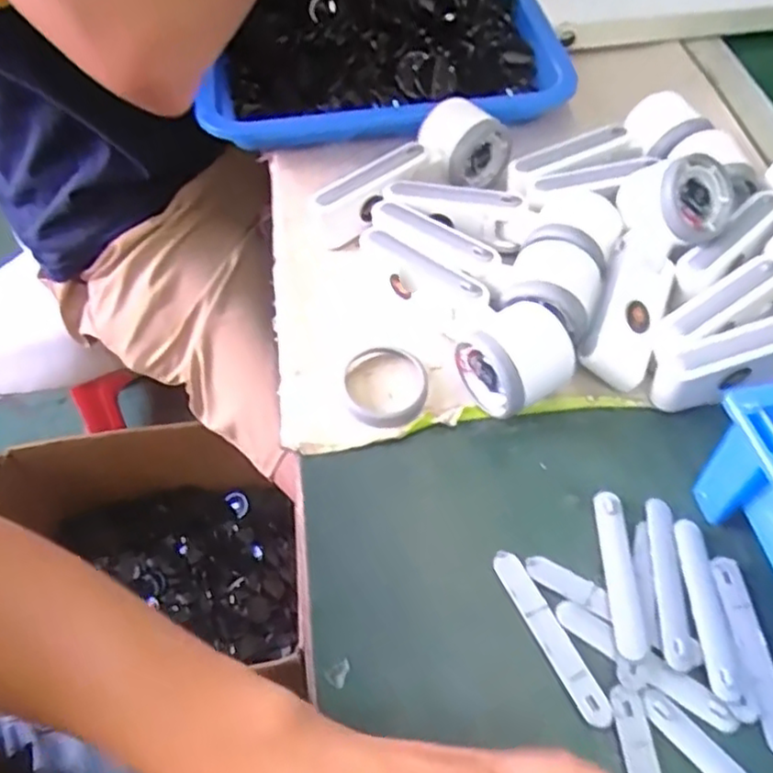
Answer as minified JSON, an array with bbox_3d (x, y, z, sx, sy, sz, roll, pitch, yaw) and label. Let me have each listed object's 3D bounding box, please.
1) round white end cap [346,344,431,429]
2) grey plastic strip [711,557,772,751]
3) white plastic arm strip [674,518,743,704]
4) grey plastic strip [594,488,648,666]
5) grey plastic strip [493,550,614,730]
[{"bbox_3d":[0.001,0.000,0.448,0.054,0.009,0.061,-10,56,-5],"label":"round white end cap"},{"bbox_3d":[0.186,0.135,0.349,0.017,0.004,0.096,-4,56,-1],"label":"grey plastic strip"},{"bbox_3d":[0.169,0.114,0.360,0.016,0.007,0.094,1,56,3],"label":"white plastic arm strip"},{"bbox_3d":[0.127,0.100,0.371,0.016,0.006,0.091,1,56,2],"label":"grey plastic strip"},{"bbox_3d":[0.084,0.127,0.353,0.017,0.004,0.094,-22,58,-13],"label":"grey plastic strip"}]

